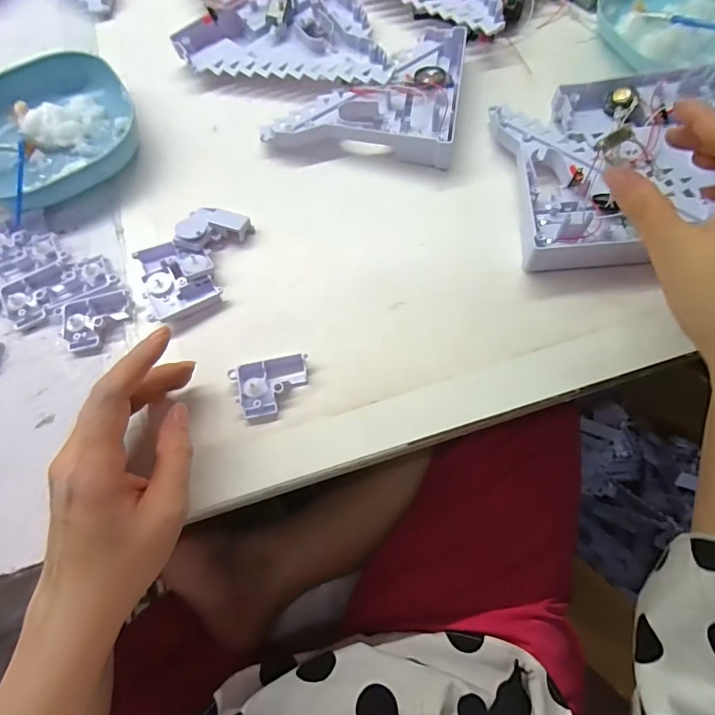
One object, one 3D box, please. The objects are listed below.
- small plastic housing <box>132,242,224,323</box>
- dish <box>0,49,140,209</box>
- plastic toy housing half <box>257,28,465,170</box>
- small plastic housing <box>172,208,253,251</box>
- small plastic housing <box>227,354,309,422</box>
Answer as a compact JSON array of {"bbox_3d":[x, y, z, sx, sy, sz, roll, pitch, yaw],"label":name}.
[{"bbox_3d":[-0.130,-0.057,0.325,0.049,0.017,0.057,-23,69,-7],"label":"small plastic housing"},{"bbox_3d":[-0.256,-0.187,0.372,0.145,0.033,0.133,-39,71,-12],"label":"dish"},{"bbox_3d":[0.011,-0.230,0.386,0.149,0.030,0.130,8,68,5],"label":"plastic toy housing half"},{"bbox_3d":[-0.108,-0.094,0.339,0.049,0.021,0.040,9,69,6],"label":"small plastic housing"},{"bbox_3d":[-0.057,0.020,0.293,0.049,0.015,0.037,-10,68,-2],"label":"small plastic housing"}]

